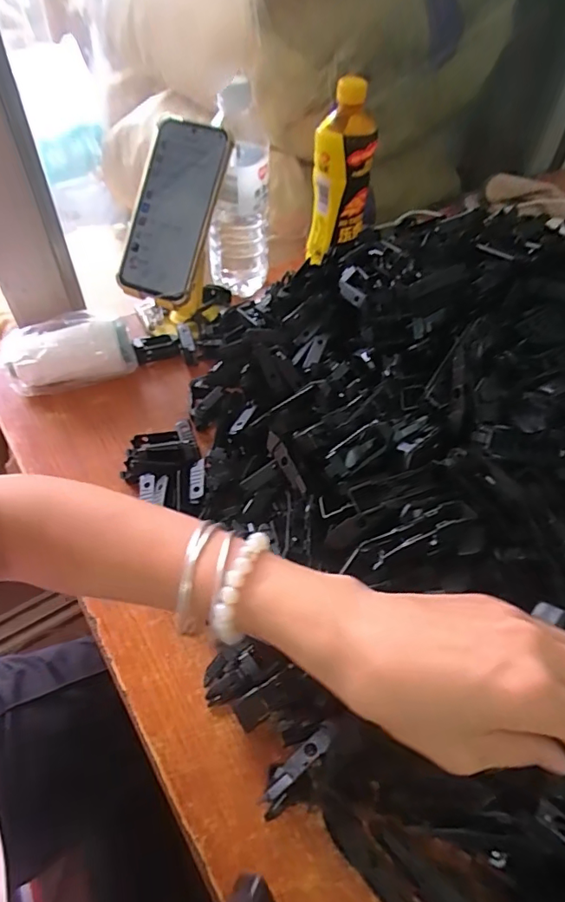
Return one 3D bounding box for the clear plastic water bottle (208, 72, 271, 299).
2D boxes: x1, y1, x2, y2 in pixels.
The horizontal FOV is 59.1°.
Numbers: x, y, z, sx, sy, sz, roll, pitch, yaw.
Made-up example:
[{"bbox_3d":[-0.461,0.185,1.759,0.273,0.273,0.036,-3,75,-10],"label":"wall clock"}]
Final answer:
[{"bbox_3d":[-0.049,-0.270,0.545,0.070,0.209,0.064,-6,51,-5],"label":"clear plastic water bottle"}]

